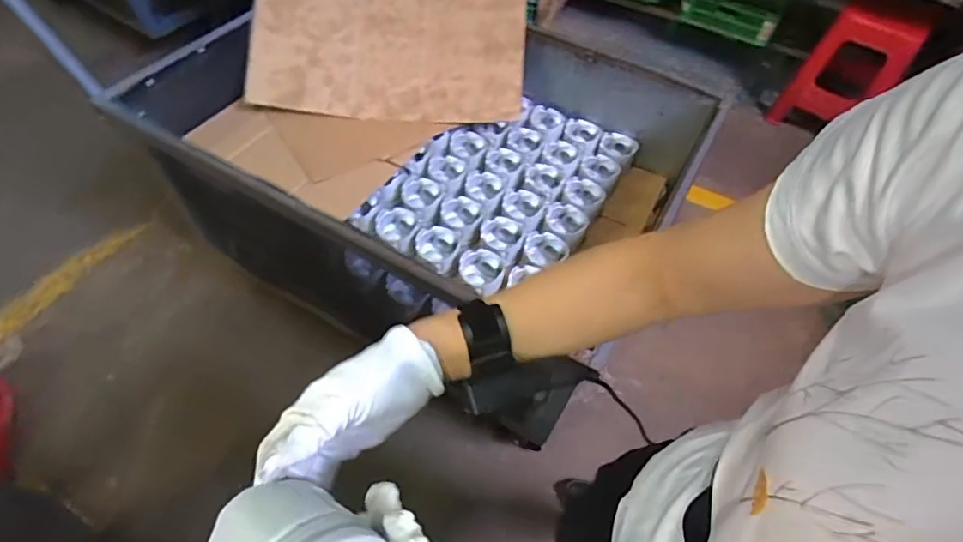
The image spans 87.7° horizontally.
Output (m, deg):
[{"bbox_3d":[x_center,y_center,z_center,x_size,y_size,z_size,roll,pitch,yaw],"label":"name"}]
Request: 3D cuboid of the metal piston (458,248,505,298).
[{"bbox_3d":[-0.001,0.004,1.013,0.085,0.049,0.091,2,55,-2],"label":"metal piston"}]

